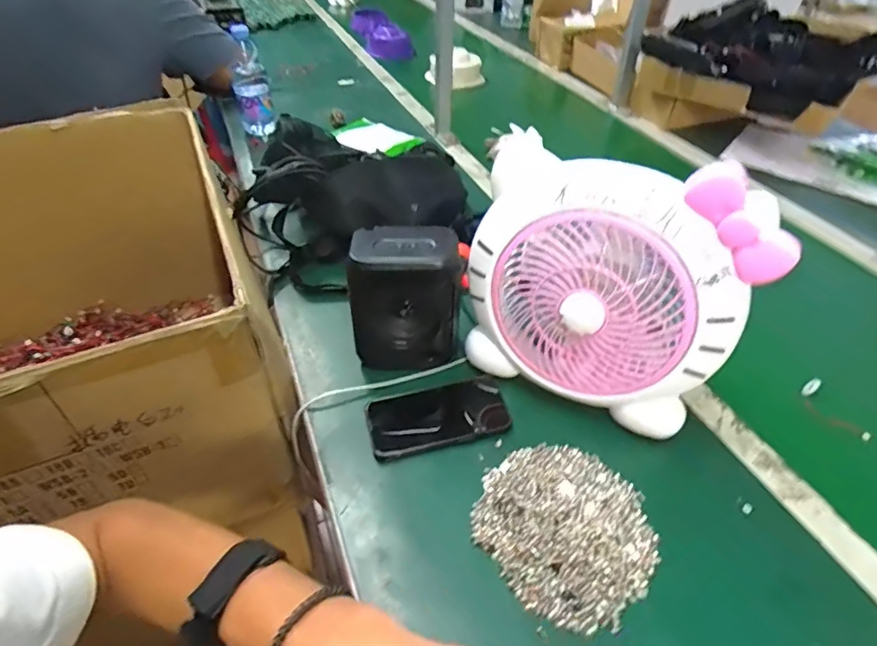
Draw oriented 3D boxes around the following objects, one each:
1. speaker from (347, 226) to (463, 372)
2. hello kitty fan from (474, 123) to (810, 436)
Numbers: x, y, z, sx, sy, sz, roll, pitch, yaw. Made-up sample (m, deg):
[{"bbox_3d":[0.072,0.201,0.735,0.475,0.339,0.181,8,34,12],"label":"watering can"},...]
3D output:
[{"bbox_3d":[-0.036,-0.026,0.601,0.121,0.157,0.072,3,42,2],"label":"speaker"},{"bbox_3d":[0.152,-0.028,0.499,0.255,0.242,0.077,18,45,18],"label":"hello kitty fan"}]

